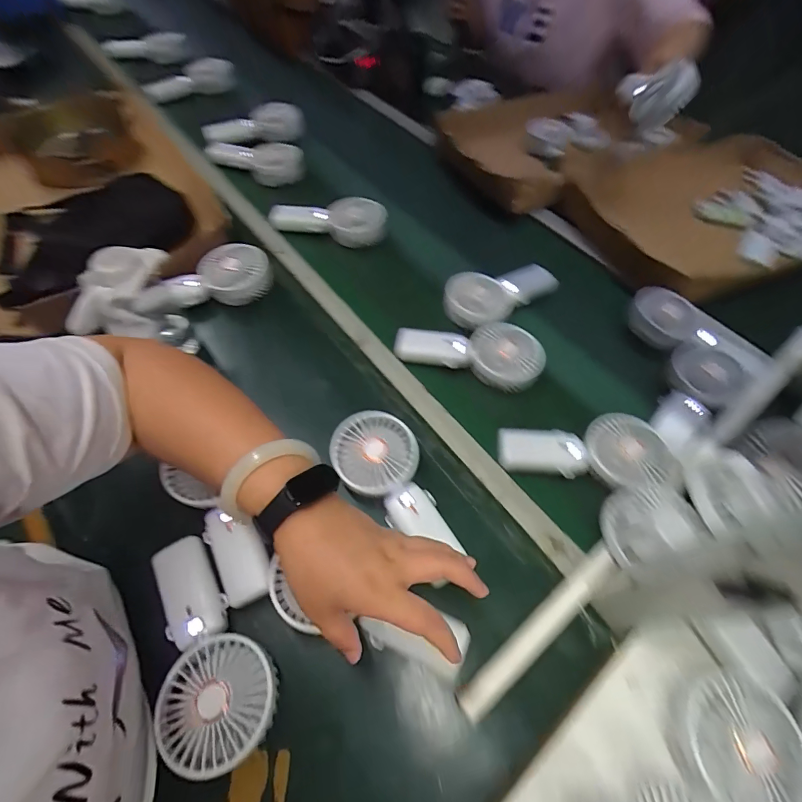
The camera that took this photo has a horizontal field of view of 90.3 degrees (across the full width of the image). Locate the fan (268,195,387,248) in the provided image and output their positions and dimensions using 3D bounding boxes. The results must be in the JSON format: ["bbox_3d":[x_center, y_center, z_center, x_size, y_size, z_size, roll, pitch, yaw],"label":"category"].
[{"bbox_3d":[-0.122,-0.298,0.662,0.189,0.050,0.086,-1,56,-4],"label":"fan"}]

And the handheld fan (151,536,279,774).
[{"bbox_3d":[-0.165,0.203,0.345,0.086,0.033,0.183,-18,59,-14],"label":"handheld fan"}]

